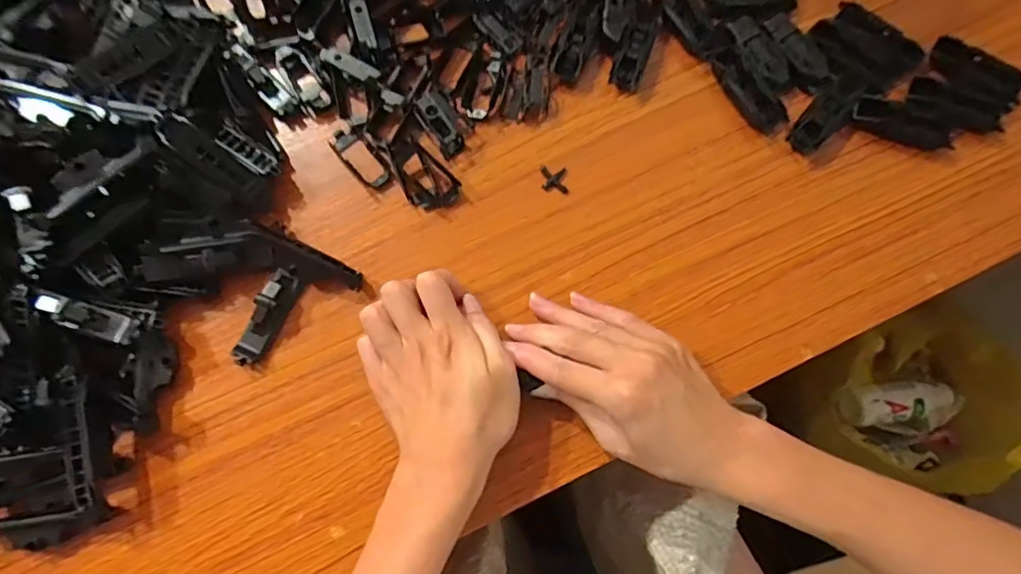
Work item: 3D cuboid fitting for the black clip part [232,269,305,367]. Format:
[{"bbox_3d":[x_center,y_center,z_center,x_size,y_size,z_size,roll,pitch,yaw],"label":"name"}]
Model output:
[{"bbox_3d":[-0.153,0.018,0.365,0.016,0.020,0.064,24,78,6],"label":"black clip part"}]

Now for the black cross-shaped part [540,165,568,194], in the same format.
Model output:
[{"bbox_3d":[0.030,-0.072,0.391,0.019,0.004,0.019,3,79,-1],"label":"black cross-shaped part"}]

